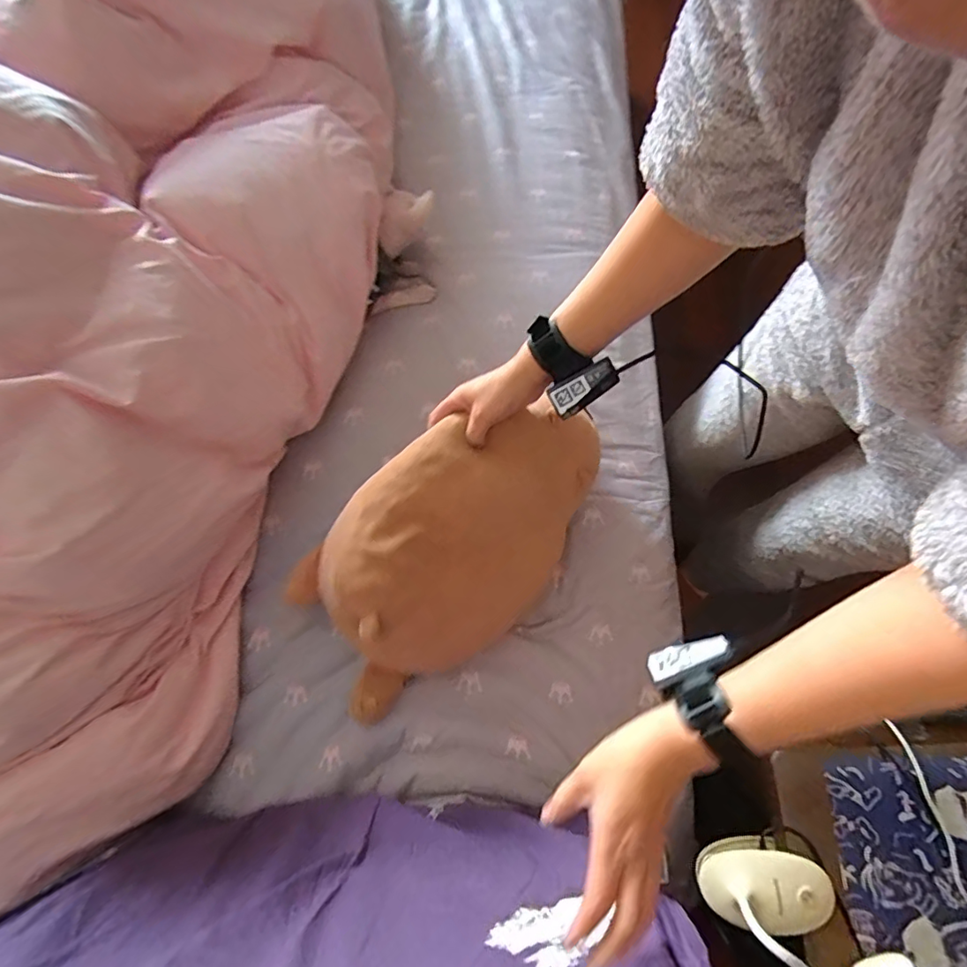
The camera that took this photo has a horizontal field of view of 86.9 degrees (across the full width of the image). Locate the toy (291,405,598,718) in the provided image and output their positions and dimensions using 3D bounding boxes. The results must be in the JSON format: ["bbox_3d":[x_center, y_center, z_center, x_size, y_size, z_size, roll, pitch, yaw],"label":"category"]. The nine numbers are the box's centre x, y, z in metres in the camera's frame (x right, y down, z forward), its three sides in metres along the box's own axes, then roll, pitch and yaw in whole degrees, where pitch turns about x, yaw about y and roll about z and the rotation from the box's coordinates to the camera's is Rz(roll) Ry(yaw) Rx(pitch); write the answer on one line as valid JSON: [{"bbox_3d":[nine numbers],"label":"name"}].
[{"bbox_3d":[-0.027,0.075,0.610,0.405,0.177,0.217,-35,77,-8],"label":"toy"}]

